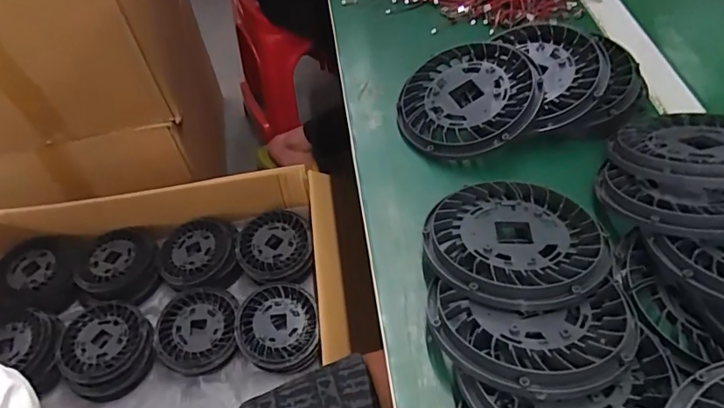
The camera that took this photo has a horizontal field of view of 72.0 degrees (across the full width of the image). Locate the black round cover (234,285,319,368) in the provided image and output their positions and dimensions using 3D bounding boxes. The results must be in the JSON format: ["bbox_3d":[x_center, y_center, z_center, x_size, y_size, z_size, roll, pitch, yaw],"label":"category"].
[{"bbox_3d":[-0.135,0.185,0.783,0.126,0.019,0.126,-2,53,2],"label":"black round cover"}]

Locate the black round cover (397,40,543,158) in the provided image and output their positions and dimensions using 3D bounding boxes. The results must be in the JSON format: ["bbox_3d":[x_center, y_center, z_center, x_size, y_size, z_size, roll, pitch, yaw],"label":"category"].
[{"bbox_3d":[0.101,-0.103,0.479,0.132,0.016,0.135,-2,58,23],"label":"black round cover"}]

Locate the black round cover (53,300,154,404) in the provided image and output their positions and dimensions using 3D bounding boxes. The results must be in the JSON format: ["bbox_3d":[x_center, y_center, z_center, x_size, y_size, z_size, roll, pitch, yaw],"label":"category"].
[{"bbox_3d":[-0.409,0.233,0.804,0.132,0.051,0.145,-2,53,2],"label":"black round cover"}]

